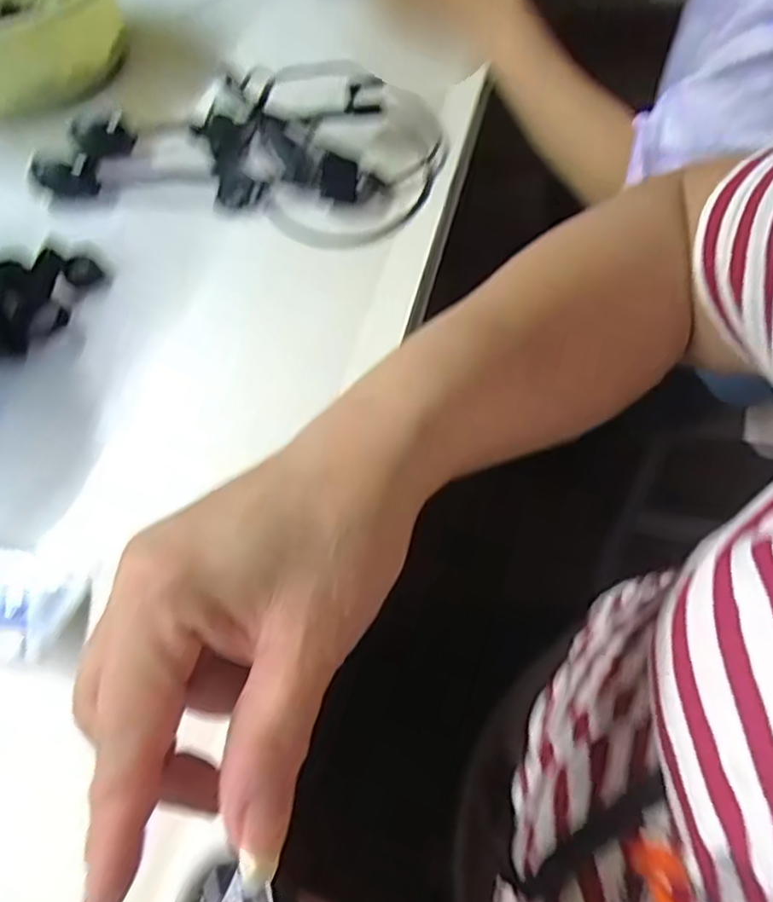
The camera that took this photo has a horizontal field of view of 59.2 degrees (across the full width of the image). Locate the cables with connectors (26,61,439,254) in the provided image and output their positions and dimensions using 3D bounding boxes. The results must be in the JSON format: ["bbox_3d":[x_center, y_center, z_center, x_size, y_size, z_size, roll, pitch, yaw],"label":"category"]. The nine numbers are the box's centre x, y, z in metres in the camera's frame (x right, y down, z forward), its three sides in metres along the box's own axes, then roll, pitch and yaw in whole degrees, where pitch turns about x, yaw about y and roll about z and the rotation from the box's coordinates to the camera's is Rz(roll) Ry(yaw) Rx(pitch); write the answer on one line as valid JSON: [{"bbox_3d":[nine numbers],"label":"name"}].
[{"bbox_3d":[-0.094,-0.227,0.476,0.261,0.037,0.165,12,58,11],"label":"cables with connectors"}]

